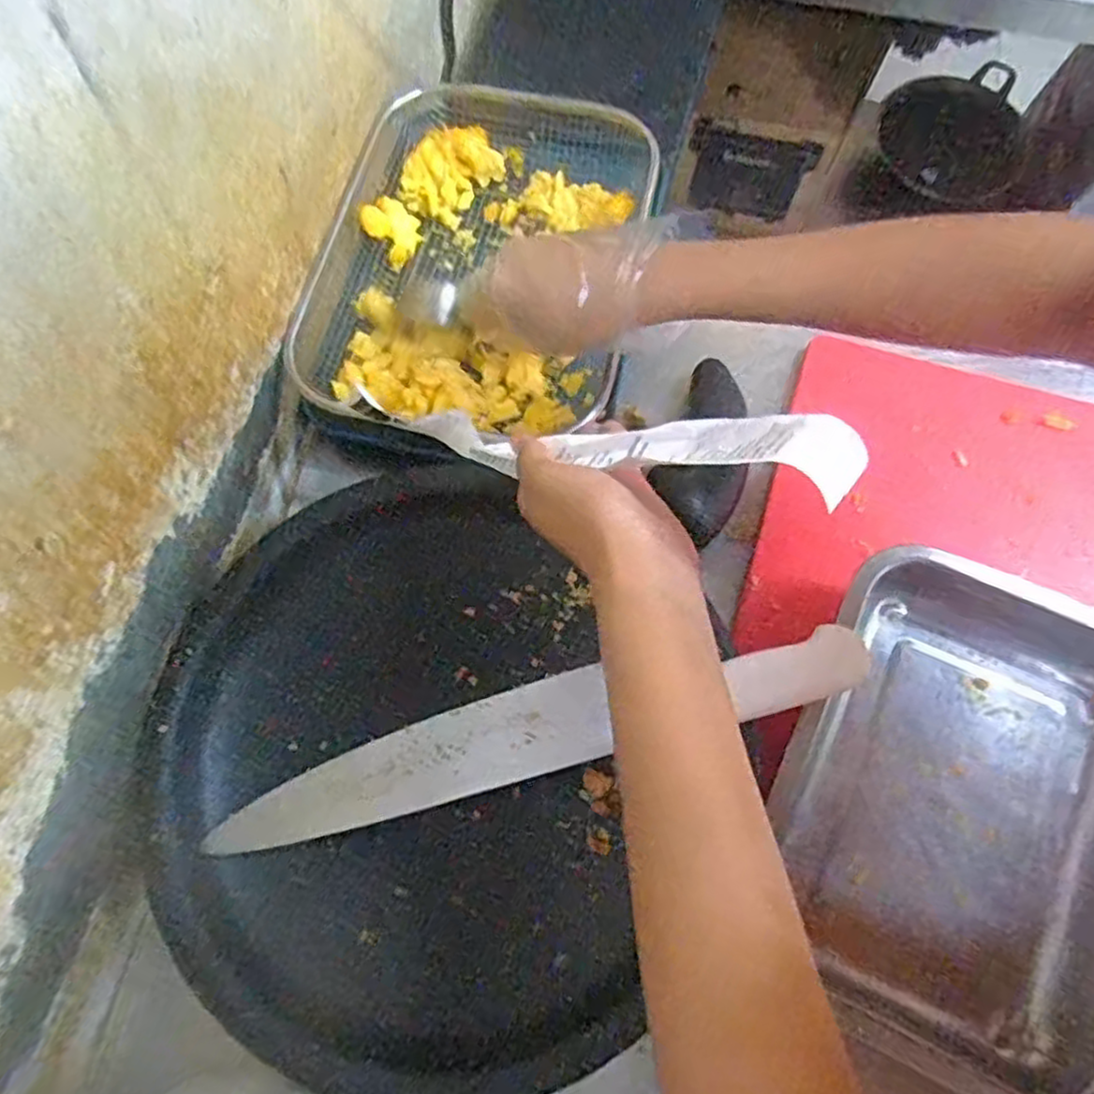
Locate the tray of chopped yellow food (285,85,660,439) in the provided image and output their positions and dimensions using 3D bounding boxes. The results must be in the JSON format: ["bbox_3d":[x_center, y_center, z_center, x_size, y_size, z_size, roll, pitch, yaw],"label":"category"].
[{"bbox_3d":[-0.047,-0.204,0.529,0.213,0.067,0.272,11,71,4],"label":"tray of chopped yellow food"}]

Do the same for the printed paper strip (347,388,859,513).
[{"bbox_3d":[0.015,-0.056,0.363,0.263,0.034,0.040,9,68,32],"label":"printed paper strip"}]

